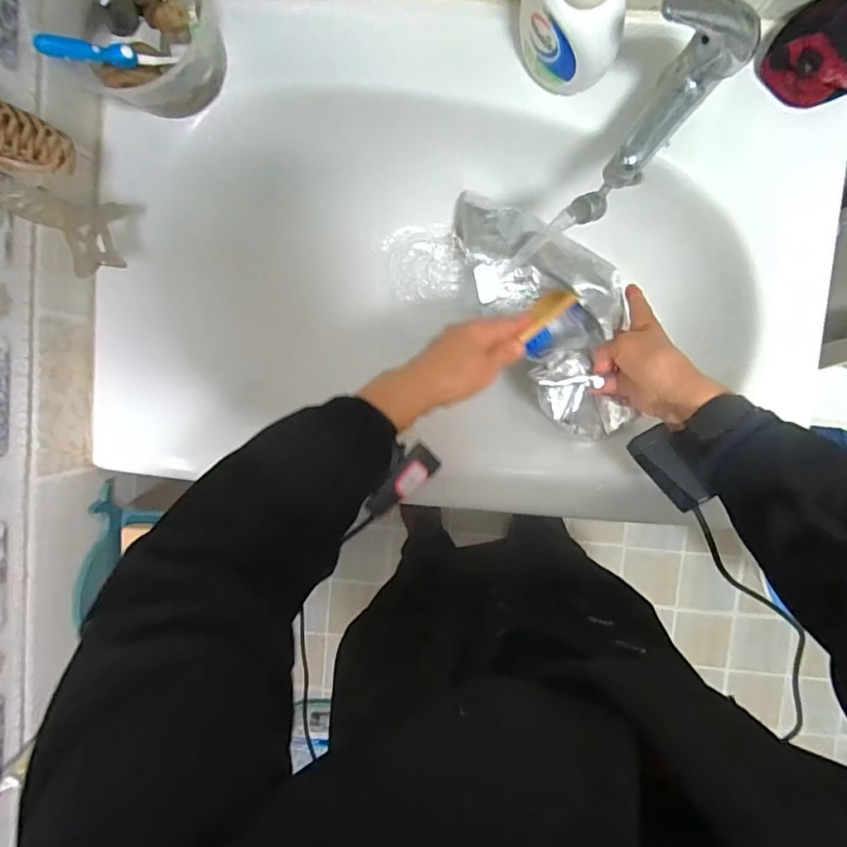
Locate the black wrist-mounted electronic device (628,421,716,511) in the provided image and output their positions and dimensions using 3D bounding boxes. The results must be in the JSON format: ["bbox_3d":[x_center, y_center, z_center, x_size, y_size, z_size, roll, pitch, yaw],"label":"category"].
[{"bbox_3d":[0.200,0.038,0.413,0.030,0.022,0.069,-33,72,4],"label":"black wrist-mounted electronic device"}]

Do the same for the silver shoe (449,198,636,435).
[{"bbox_3d":[0.135,-0.138,0.554,0.132,0.078,0.309,-26,68,4],"label":"silver shoe"}]

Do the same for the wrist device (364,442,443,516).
[{"bbox_3d":[-0.017,0.049,0.414,0.025,0.016,0.069,44,74,-2],"label":"wrist device"}]

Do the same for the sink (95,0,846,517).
[{"bbox_3d":[0.040,-0.166,0.567,0.687,0.176,0.443,6,95,2],"label":"sink"}]

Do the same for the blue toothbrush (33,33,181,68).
[{"bbox_3d":[-0.258,-0.306,0.420,0.106,0.015,0.012,-23,94,-39],"label":"blue toothbrush"}]

